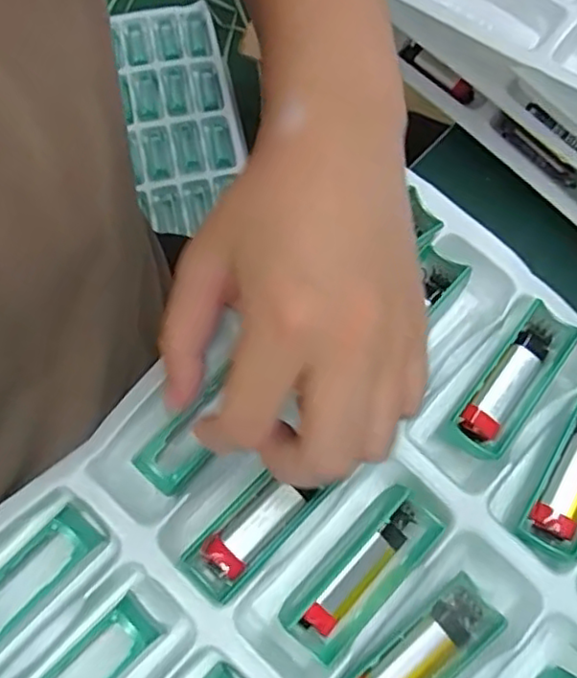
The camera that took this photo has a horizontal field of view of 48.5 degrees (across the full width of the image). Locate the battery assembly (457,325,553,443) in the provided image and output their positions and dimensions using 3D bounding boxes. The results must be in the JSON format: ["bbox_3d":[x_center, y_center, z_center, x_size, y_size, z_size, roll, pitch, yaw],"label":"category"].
[{"bbox_3d":[0.105,0.021,0.309,0.017,0.015,0.068,36,76,9],"label":"battery assembly"}]

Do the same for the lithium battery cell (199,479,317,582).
[{"bbox_3d":[-0.015,0.082,0.283,0.019,0.007,0.053,42,74,12],"label":"lithium battery cell"}]

